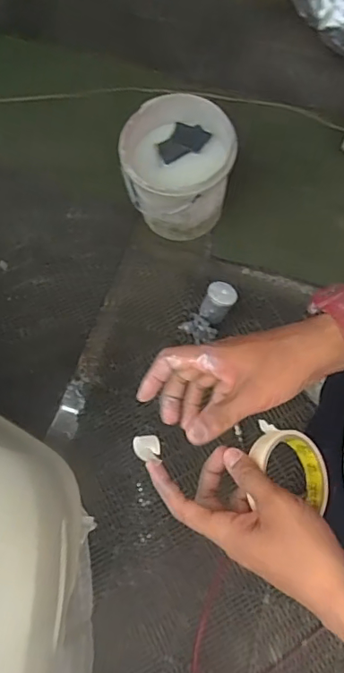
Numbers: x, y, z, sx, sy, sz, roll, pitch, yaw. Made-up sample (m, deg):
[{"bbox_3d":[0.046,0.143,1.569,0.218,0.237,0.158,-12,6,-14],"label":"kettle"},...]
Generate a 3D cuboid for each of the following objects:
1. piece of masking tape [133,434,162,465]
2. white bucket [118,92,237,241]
[{"bbox_3d":[-0.022,0.096,0.455,0.024,0.015,0.020,1,75,1],"label":"piece of masking tape"},{"bbox_3d":[0.016,-0.467,1.489,0.296,0.306,0.279,-1,74,2],"label":"white bucket"}]

